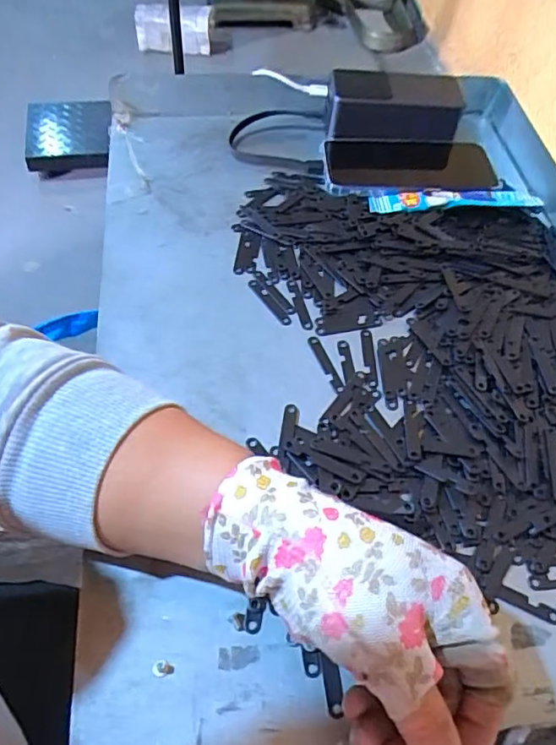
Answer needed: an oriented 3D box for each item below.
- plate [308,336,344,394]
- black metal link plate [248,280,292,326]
[{"bbox_3d":[0.034,-0.007,0.397,0.008,0.004,0.050,-18,56,-13],"label":"plate"},{"bbox_3d":[-0.007,-0.053,0.427,0.008,0.004,0.051,-28,59,-19],"label":"black metal link plate"}]

